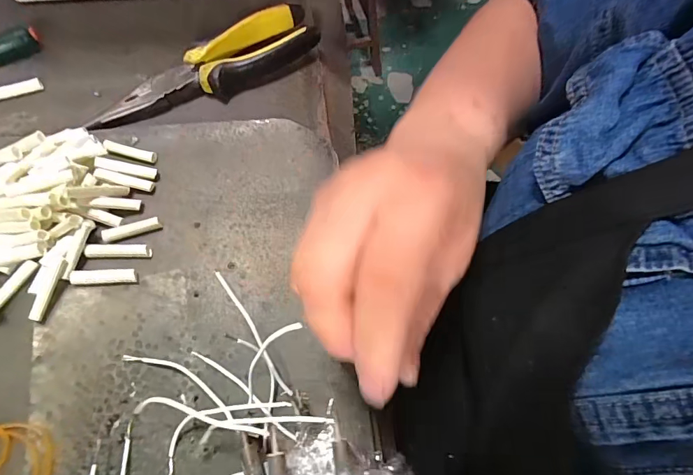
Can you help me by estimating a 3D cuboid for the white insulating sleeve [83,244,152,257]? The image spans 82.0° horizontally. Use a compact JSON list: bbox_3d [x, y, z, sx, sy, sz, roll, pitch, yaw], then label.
[{"bbox_3d":[-0.146,0.008,0.255,0.040,0.005,0.008,-1,67,-3],"label":"white insulating sleeve"}]

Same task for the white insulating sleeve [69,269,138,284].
[{"bbox_3d":[-0.150,0.024,0.247,0.039,0.005,0.009,-2,67,-4],"label":"white insulating sleeve"}]

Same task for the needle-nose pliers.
[{"bbox_3d":[-0.105,-0.129,0.306,0.175,0.025,0.041,-30,72,-14],"label":"needle-nose pliers"}]

